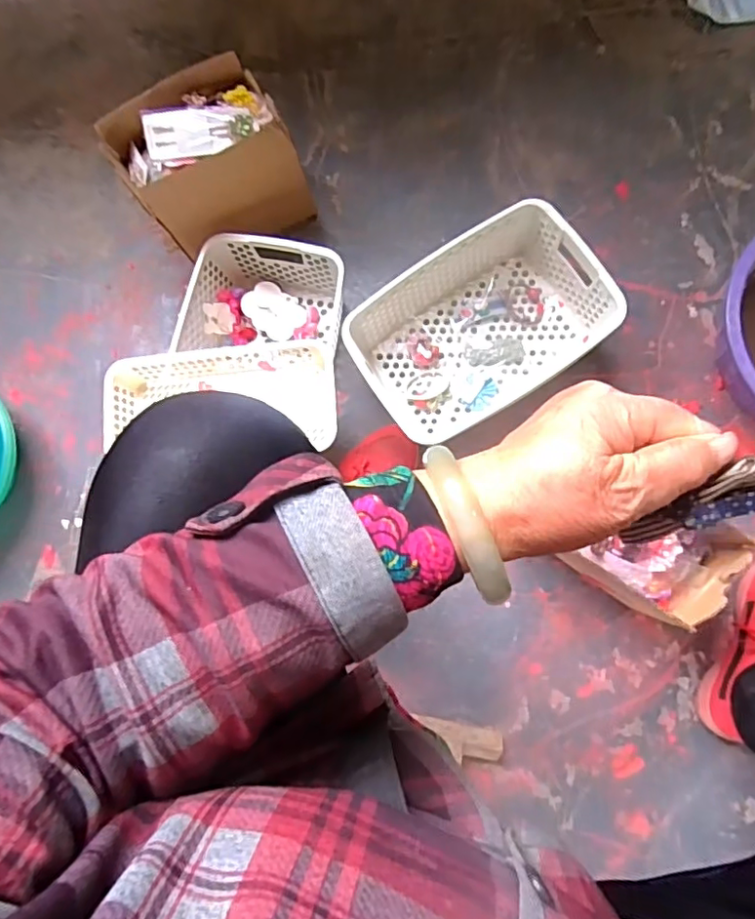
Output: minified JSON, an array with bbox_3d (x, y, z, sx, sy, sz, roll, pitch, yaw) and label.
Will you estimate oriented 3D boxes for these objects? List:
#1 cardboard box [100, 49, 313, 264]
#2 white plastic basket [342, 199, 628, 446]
[{"bbox_3d":[-0.210,-0.367,0.720,0.202,0.153,0.145,-26,80,1],"label":"cardboard box"},{"bbox_3d":[0.122,-0.157,0.710,0.289,0.109,0.195,-32,80,-1],"label":"white plastic basket"}]

